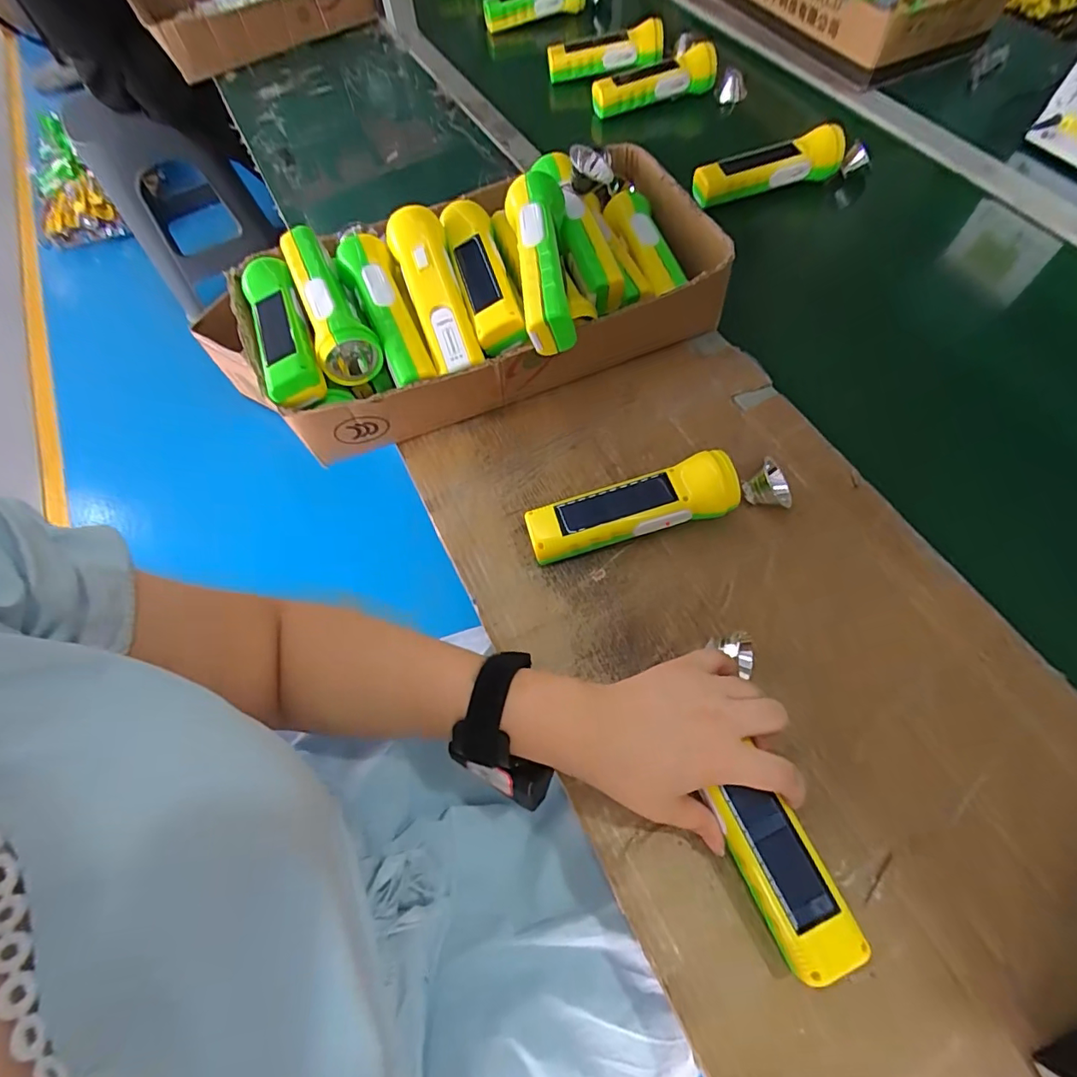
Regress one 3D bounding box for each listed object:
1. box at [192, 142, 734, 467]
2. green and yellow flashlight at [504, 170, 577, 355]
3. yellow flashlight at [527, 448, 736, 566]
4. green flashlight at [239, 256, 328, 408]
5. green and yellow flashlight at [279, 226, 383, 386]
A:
[{"bbox_3d":[-0.052,-0.234,0.490,0.435,0.122,0.244,-18,63,-5],"label":"box"},{"bbox_3d":[0.000,-0.245,0.442,0.051,0.051,0.191,-4,63,2],"label":"green and yellow flashlight"},{"bbox_3d":[0.072,-0.022,0.410,0.161,0.049,0.042,-13,63,-3],"label":"yellow flashlight"},{"bbox_3d":[-0.225,-0.181,0.455,0.045,0.036,0.172,-22,64,-7],"label":"green flashlight"},{"bbox_3d":[-0.186,-0.212,0.463,0.051,0.051,0.158,-22,64,-7],"label":"green and yellow flashlight"}]

